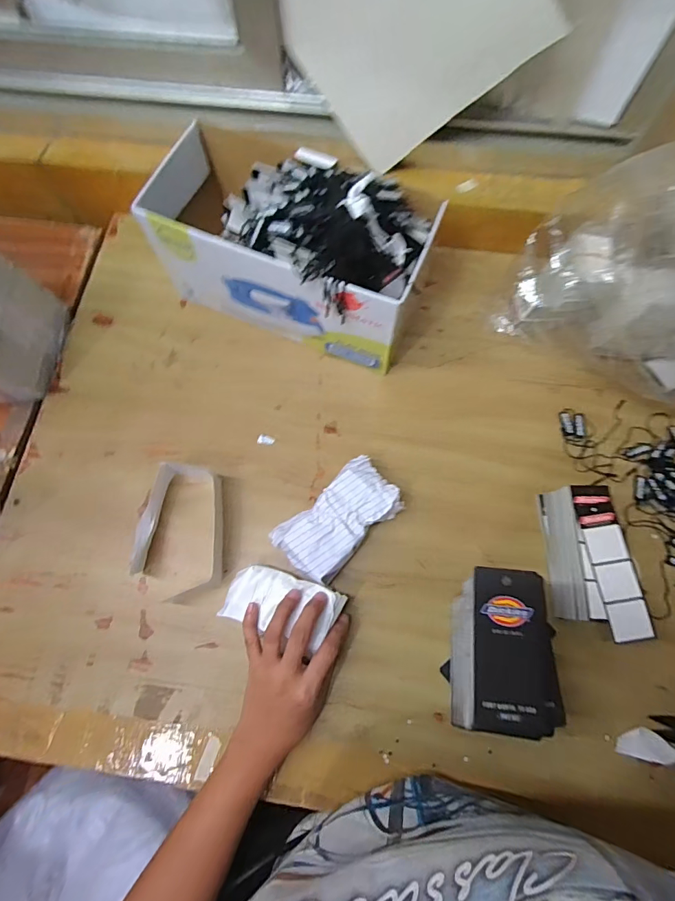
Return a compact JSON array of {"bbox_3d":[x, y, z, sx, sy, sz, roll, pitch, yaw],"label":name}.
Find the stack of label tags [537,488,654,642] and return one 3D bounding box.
[{"bbox_3d":[0.237,0.104,0.415,0.061,0.047,0.134,-3,73,0],"label":"stack of label tags"}]

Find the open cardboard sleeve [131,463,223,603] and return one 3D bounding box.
[{"bbox_3d":[-0.158,0.078,0.436,0.078,0.035,0.136,-3,73,0],"label":"open cardboard sleeve"}]

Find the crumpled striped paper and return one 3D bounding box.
[{"bbox_3d":[0.001,0.071,0.433,0.125,0.044,0.073,-42,77,-11],"label":"crumpled striped paper"}]

